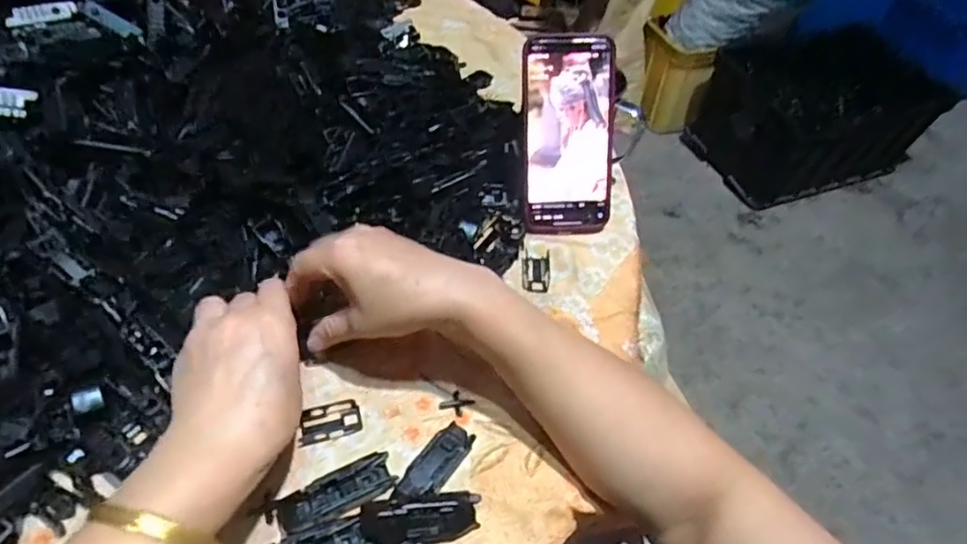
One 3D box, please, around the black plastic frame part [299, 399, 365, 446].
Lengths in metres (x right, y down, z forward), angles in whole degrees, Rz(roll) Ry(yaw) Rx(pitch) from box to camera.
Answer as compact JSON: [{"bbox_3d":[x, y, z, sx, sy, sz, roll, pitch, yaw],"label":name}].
[{"bbox_3d":[-0.101,0.098,0.369,0.040,0.007,0.023,-14,51,-16],"label":"black plastic frame part"}]

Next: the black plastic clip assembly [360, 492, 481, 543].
[{"bbox_3d":[-0.035,0.140,0.320,0.065,0.021,0.023,-6,50,-9],"label":"black plastic clip assembly"}]

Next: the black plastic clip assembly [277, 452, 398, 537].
[{"bbox_3d":[-0.087,0.132,0.335,0.068,0.009,0.025,-23,54,-22],"label":"black plastic clip assembly"}]

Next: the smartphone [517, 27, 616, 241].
[{"bbox_3d":[0.073,-0.115,0.484,0.082,0.164,0.009,-4,19,2],"label":"smartphone"}]

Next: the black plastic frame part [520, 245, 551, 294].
[{"bbox_3d":[0.044,-0.002,0.471,0.025,0.011,0.044,2,49,-2],"label":"black plastic frame part"}]

